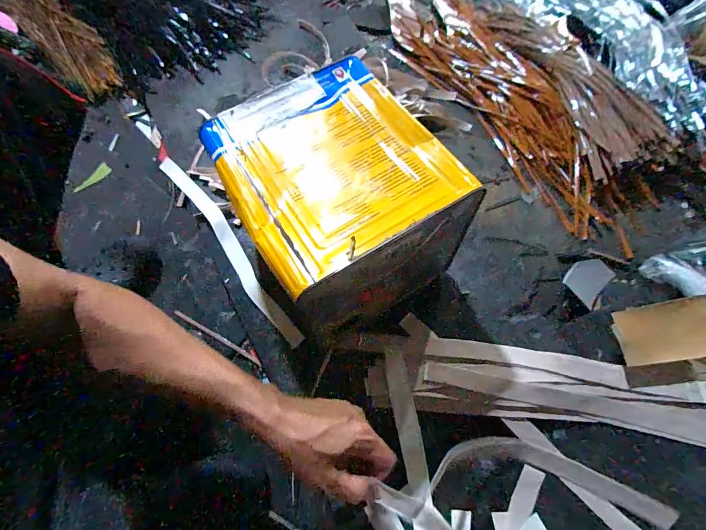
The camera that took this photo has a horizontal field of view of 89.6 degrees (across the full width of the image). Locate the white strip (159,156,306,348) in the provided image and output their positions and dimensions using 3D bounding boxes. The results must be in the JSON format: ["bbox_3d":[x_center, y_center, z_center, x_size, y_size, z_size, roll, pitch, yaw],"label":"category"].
[{"bbox_3d":[-0.215,-0.037,0.610,0.041,0.010,0.424,-37,73,-7],"label":"white strip"}]

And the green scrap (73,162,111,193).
[{"bbox_3d":[-0.497,-0.164,0.679,0.025,0.007,0.076,28,72,9],"label":"green scrap"}]

